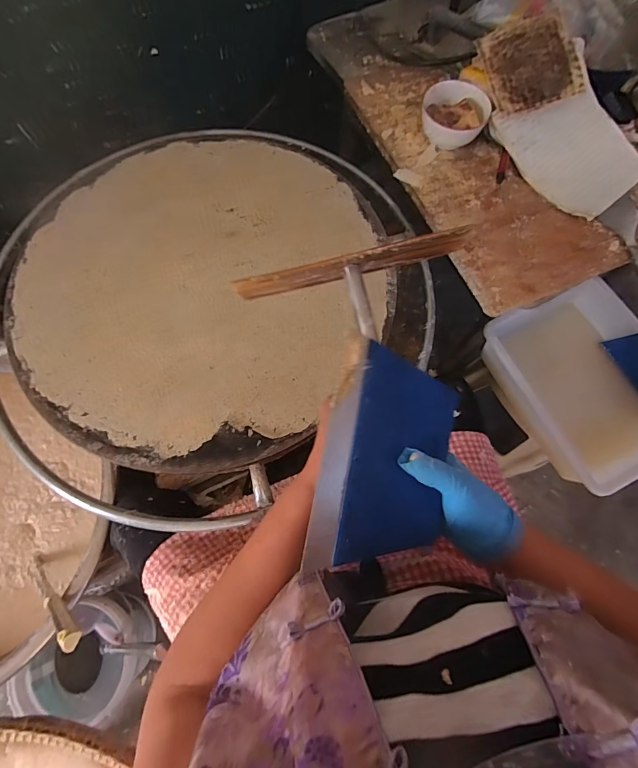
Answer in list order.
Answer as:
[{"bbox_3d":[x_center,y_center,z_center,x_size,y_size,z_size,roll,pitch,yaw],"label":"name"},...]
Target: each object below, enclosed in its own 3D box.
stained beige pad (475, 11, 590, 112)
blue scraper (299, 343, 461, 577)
[{"bbox_3d":[0.362,-0.557,0.671,0.154,0.017,0.163,-18,85,2],"label":"stained beige pad"},{"bbox_3d":[0.064,0.067,0.333,0.114,0.011,0.178,16,83,-17],"label":"blue scraper"}]

